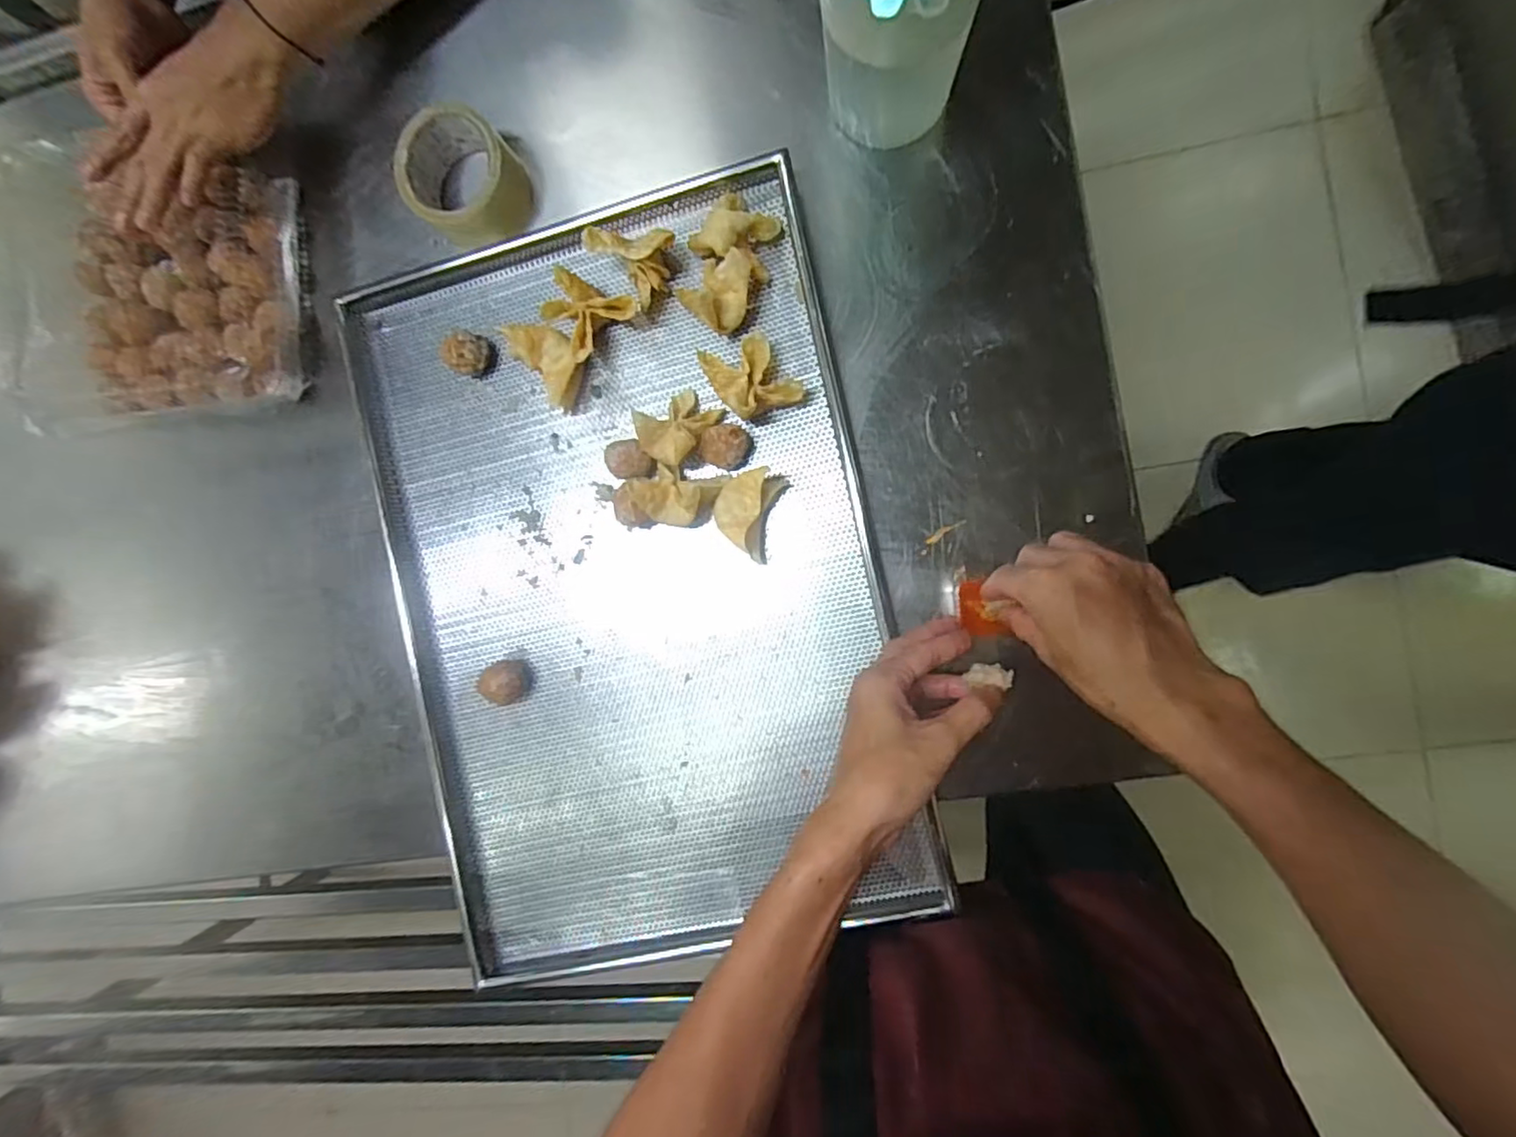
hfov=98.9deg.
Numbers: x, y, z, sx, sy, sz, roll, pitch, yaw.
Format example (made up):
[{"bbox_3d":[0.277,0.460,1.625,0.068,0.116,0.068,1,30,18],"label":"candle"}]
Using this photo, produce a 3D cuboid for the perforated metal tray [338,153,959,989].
[{"bbox_3d":[-0.105,0.017,0.536,0.403,0.041,0.615,-12,89,7],"label":"perforated metal tray"}]

